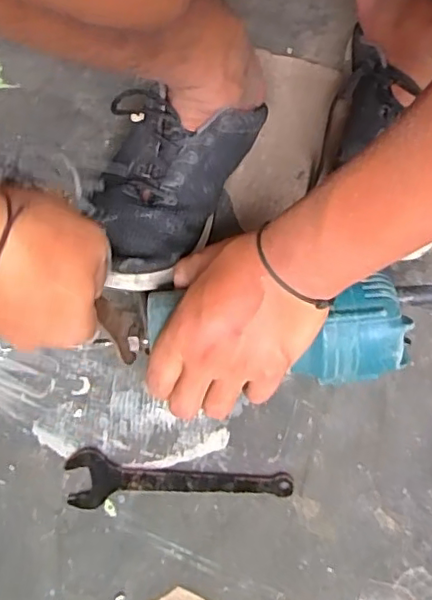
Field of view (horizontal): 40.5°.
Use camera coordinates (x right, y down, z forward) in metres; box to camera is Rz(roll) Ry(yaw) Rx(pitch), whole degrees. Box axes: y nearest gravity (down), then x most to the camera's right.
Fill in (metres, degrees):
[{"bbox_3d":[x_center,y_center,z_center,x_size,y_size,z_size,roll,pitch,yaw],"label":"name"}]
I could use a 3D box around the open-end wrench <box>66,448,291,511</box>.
[{"bbox_3d":[-0.026,0.121,0.393,0.149,0.004,0.037,2,60,0],"label":"open-end wrench"}]

